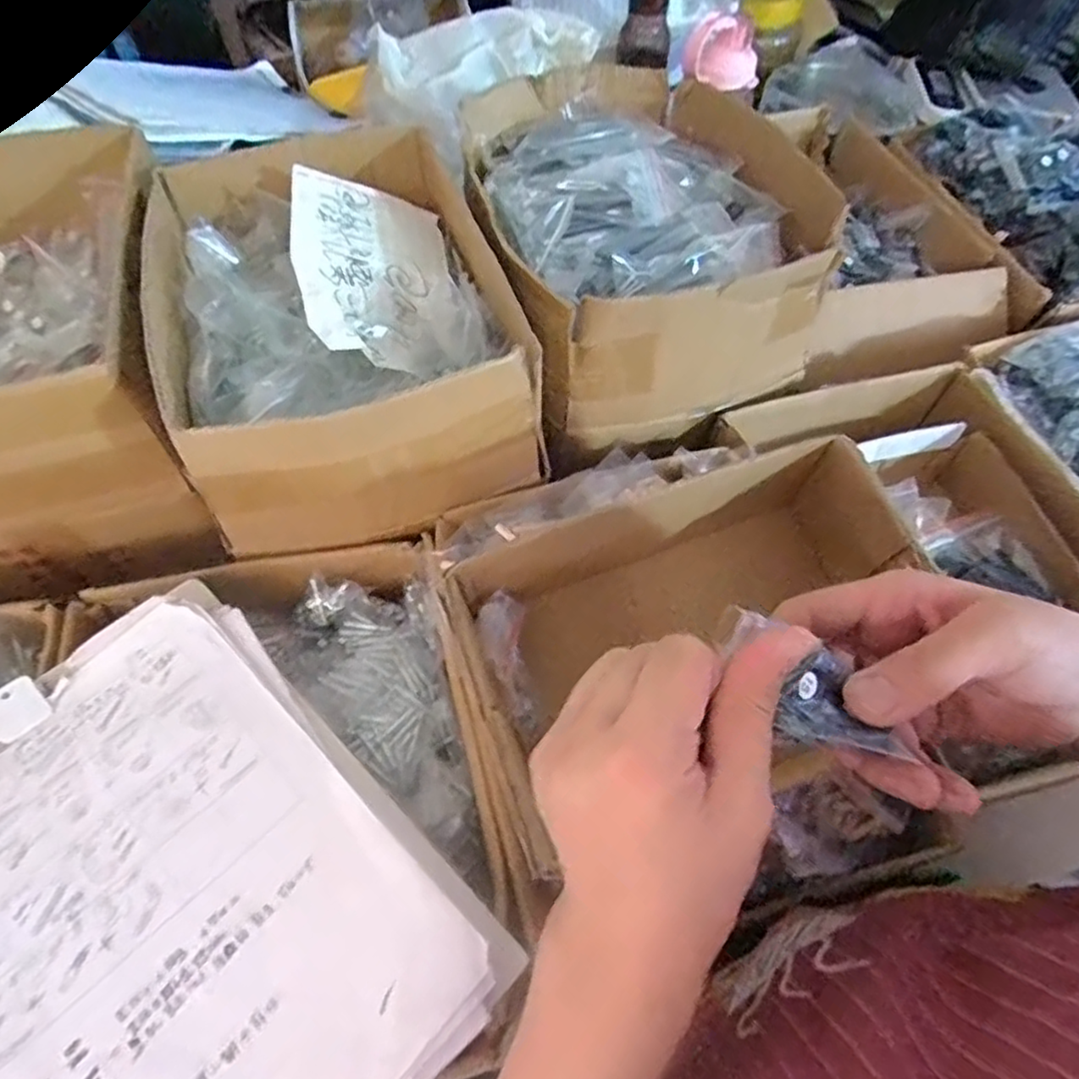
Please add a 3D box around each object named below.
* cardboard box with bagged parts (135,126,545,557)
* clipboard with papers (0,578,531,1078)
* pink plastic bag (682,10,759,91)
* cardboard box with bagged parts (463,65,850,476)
[{"bbox_3d":[-0.146,-0.166,0.519,0.249,0.112,0.312,-12,58,-8],"label":"cardboard box with bagged parts"},{"bbox_3d":[-0.196,0.185,0.344,0.226,0.018,0.311,-40,66,-22],"label":"clipboard with papers"},{"bbox_3d":[0.236,-0.619,0.851,0.097,0.076,0.065,10,58,6],"label":"pink plastic bag"},{"bbox_3d":[0.088,-0.285,0.610,0.287,0.124,0.377,-14,58,-9],"label":"cardboard box with bagged parts"}]

